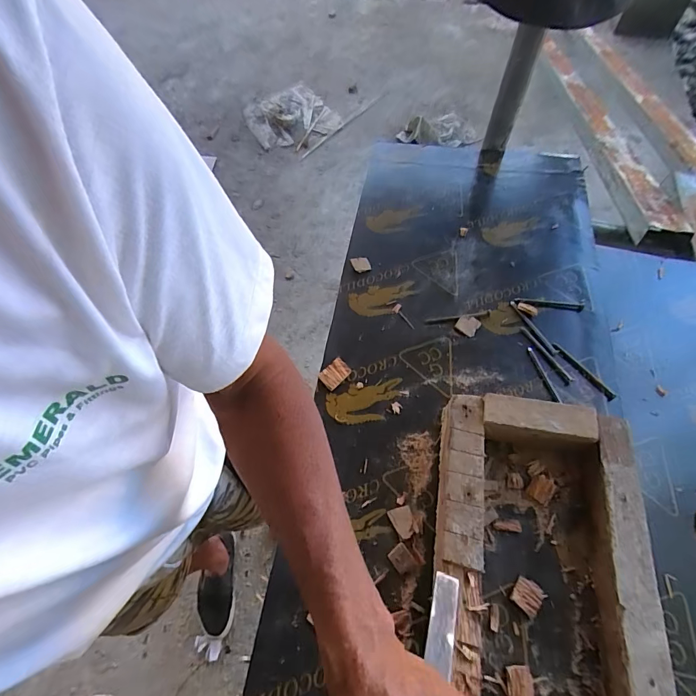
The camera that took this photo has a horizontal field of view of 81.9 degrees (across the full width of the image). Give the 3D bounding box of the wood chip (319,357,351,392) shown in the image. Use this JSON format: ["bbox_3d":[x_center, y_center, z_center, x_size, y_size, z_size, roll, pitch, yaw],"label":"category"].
[{"bbox_3d":[-0.018,0.036,0.558,0.040,0.004,0.030,-41,84,-16],"label":"wood chip"}]

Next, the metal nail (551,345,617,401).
[{"bbox_3d":[0.321,0.030,0.548,0.010,0.006,0.101,-31,65,-16],"label":"metal nail"}]

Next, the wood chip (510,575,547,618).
[{"bbox_3d":[0.185,0.255,0.413,0.030,0.006,0.030,39,68,21],"label":"wood chip"}]

